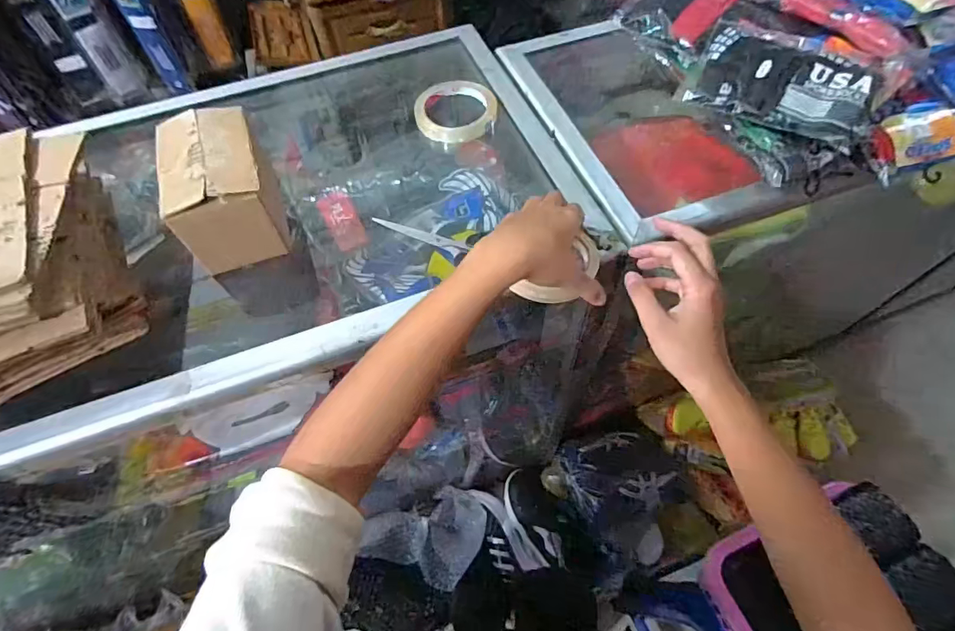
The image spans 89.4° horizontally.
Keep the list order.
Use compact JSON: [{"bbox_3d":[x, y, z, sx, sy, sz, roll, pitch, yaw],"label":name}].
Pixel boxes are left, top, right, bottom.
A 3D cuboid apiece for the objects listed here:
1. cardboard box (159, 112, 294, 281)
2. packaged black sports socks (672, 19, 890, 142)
[{"bbox_3d":[-0.245,-0.123,0.469,0.085,0.082,0.130,-20,61,-10],"label":"cardboard box"},{"bbox_3d":[0.316,-0.244,0.504,0.173,0.030,0.096,30,95,25],"label":"packaged black sports socks"}]

